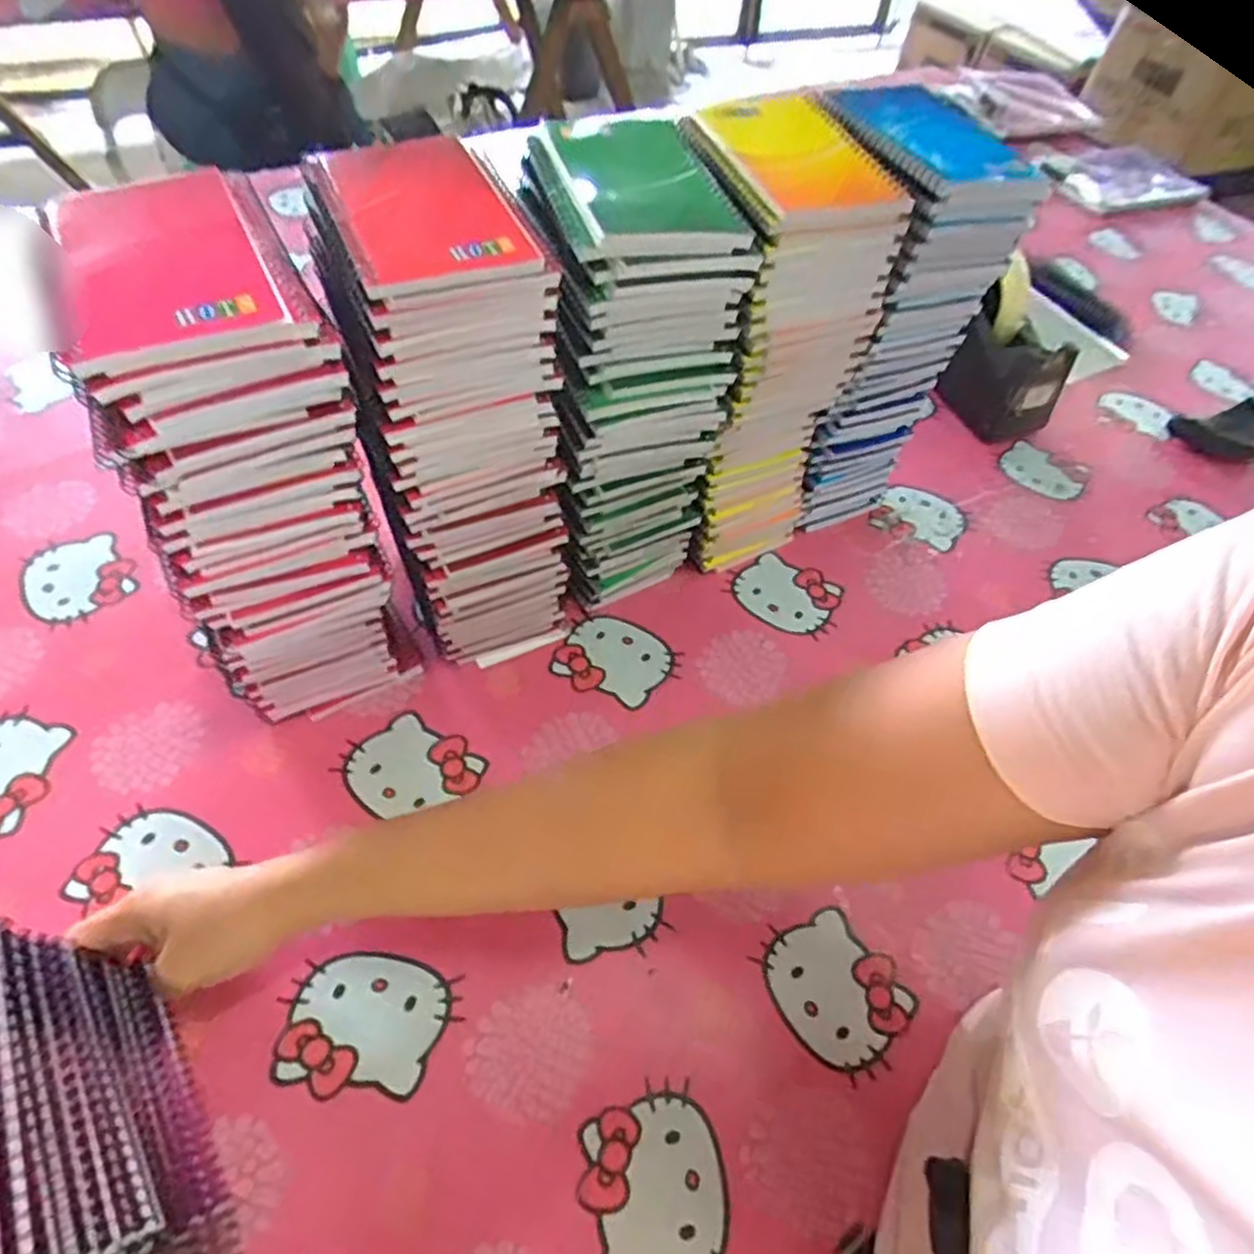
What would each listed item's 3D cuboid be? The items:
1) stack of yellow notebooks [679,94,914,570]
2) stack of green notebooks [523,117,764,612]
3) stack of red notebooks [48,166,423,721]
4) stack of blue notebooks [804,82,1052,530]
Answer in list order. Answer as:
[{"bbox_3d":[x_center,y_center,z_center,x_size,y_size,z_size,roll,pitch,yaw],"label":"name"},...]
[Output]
[{"bbox_3d":[0.090,-0.189,0.538,0.099,0.284,0.137,-15,58,-14],"label":"stack of yellow notebooks"},{"bbox_3d":[0.000,-0.156,0.509,0.104,0.283,0.140,-11,57,-12],"label":"stack of green notebooks"},{"bbox_3d":[-0.208,-0.077,0.422,0.114,0.293,0.129,-22,59,-18],"label":"stack of red notebooks"},{"bbox_3d":[0.180,-0.223,0.567,0.103,0.298,0.129,-16,58,-15],"label":"stack of blue notebooks"}]

